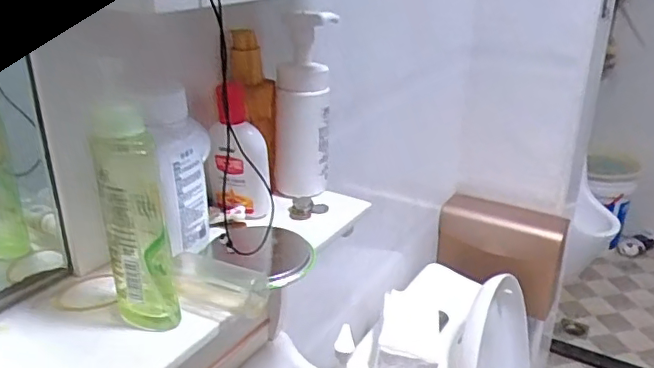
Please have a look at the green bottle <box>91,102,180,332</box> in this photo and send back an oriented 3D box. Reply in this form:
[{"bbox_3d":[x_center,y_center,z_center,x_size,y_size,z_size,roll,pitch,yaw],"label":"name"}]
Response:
[{"bbox_3d":[-0.121,0.021,0.365,0.036,0.144,0.040,-7,24,-16],"label":"green bottle"}]

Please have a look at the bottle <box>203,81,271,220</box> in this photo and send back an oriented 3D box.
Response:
[{"bbox_3d":[-0.078,-0.027,0.493,0.053,0.111,0.038,-9,25,-20],"label":"bottle"}]

